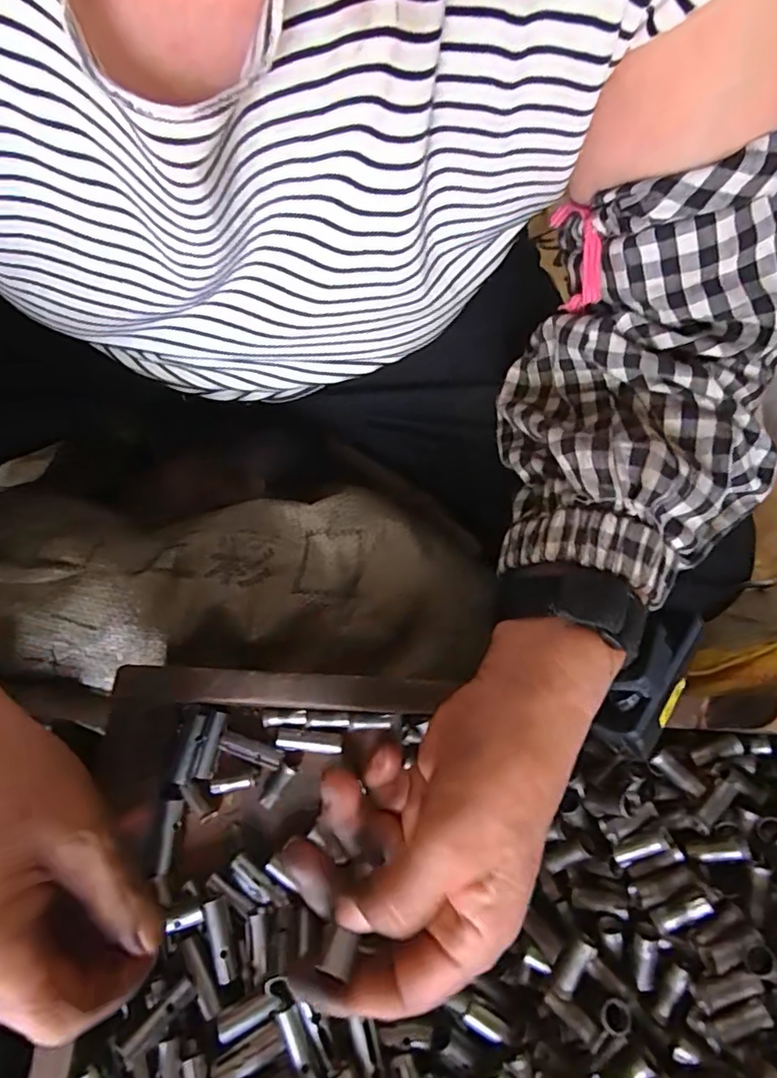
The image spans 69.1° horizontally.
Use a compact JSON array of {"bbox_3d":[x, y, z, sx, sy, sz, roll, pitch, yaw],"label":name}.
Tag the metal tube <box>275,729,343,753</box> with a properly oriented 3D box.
[{"bbox_3d":[-0.045,0.116,0.325,0.038,0.012,0.011,5,72,1],"label":"metal tube"}]

